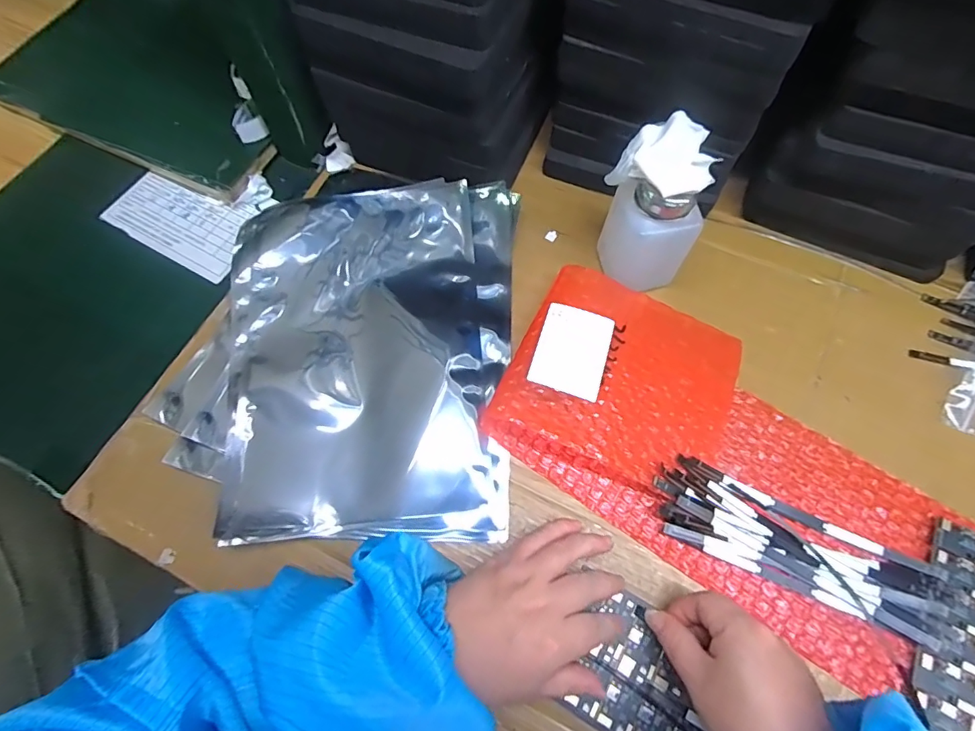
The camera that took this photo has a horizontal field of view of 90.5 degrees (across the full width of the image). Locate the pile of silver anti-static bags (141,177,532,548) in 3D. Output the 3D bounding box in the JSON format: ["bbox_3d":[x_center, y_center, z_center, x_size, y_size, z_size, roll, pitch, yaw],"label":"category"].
[{"bbox_3d":[-0.106,-0.017,0.381,0.248,0.020,0.288,1,69,1],"label":"pile of silver anti-static bags"}]

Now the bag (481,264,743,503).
[{"bbox_3d":[0.099,0.013,0.355,0.158,0.036,0.161,23,71,10],"label":"bag"}]

